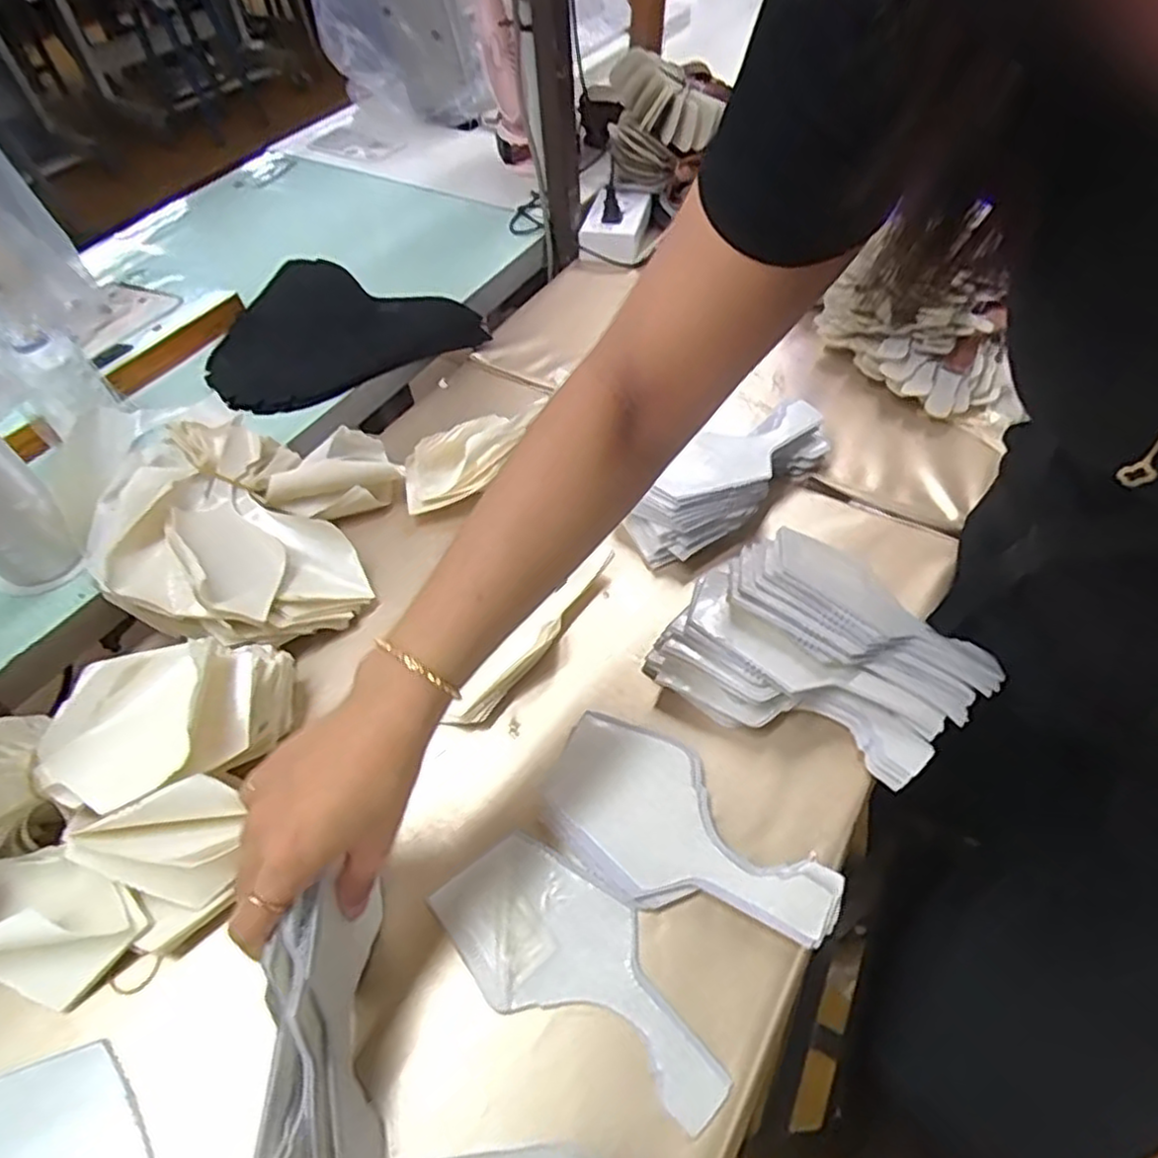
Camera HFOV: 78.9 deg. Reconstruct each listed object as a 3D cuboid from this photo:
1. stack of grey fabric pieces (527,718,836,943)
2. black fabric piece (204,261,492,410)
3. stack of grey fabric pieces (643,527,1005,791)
[{"bbox_3d":[0.062,0.162,0.443,0.189,0.014,0.097,30,59,22],"label":"stack of grey fabric pieces"},{"bbox_3d":[-0.278,-0.281,0.766,0.269,0.046,0.246,-1,53,1],"label":"black fabric piece"},{"bbox_3d":[0.176,0.050,0.504,0.201,0.045,0.165,31,59,23],"label":"stack of grey fabric pieces"}]

